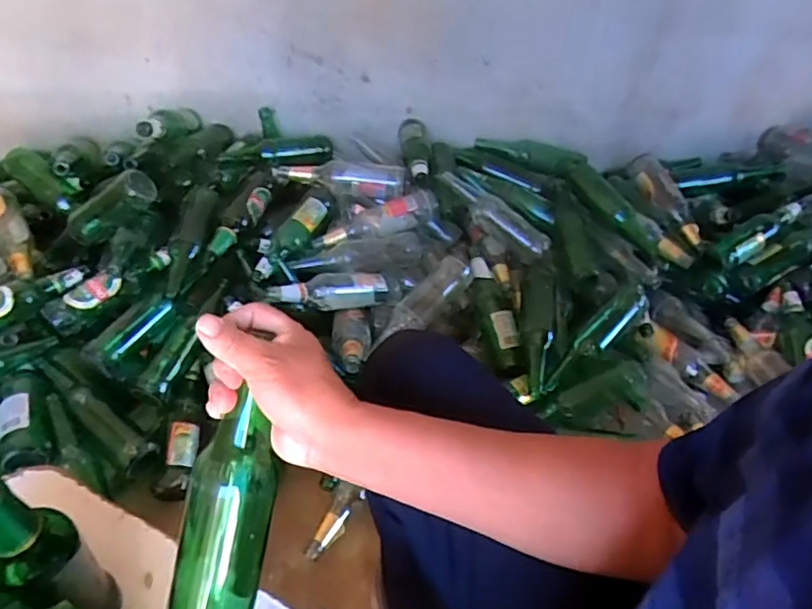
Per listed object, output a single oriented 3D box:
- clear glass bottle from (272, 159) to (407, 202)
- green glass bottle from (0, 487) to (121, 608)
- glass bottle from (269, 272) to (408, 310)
[{"bbox_3d":[-0.143,-0.259,1.228,0.279,0.058,0.072,9,43,3],"label":"clear glass bottle"},{"bbox_3d":[-0.293,0.210,0.493,0.064,0.251,0.067,-30,53,-33],"label":"green glass bottle"},{"bbox_3d":[-0.126,-0.026,1.112,0.275,0.057,0.060,-4,41,-34],"label":"glass bottle"}]

